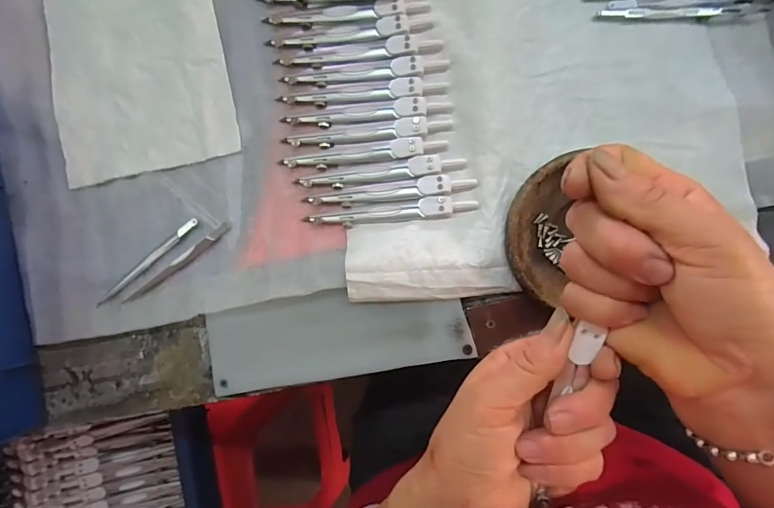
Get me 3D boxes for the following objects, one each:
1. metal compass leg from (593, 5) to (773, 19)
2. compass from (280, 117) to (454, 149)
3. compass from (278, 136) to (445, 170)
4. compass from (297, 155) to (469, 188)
[{"bbox_3d":[0.208,-0.170,0.295,0.110,0.007,0.008,3,90,6],"label":"metal compass leg"},{"bbox_3d":[-0.016,-0.091,0.318,0.127,0.006,0.014,-4,89,6],"label":"compass"},{"bbox_3d":[-0.019,-0.076,0.318,0.126,0.006,0.014,-6,89,6],"label":"compass"},{"bbox_3d":[-0.006,-0.061,0.316,0.126,0.005,0.014,-7,89,6],"label":"compass"}]

